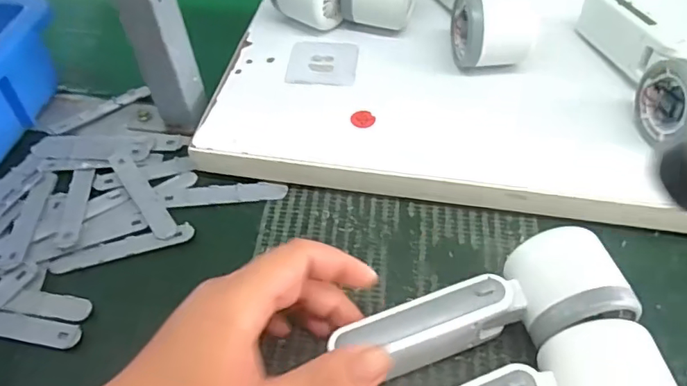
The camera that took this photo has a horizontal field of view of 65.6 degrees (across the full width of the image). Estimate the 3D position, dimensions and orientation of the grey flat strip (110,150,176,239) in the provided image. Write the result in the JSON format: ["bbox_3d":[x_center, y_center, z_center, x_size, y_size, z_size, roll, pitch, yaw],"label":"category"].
[{"bbox_3d":[-0.147,0.001,0.388,0.015,0.007,0.094,-30,55,-20],"label":"grey flat strip"}]

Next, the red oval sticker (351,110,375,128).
[{"bbox_3d":[0.014,-0.056,0.399,0.017,0.004,0.016,-29,55,-19],"label":"red oval sticker"}]

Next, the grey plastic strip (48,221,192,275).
[{"bbox_3d":[-0.151,0.038,0.366,0.093,0.005,0.017,-15,51,-9],"label":"grey plastic strip"}]

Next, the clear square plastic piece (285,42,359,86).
[{"bbox_3d":[-0.017,-0.110,0.444,0.056,0.004,0.054,3,51,5],"label":"clear square plastic piece"}]

